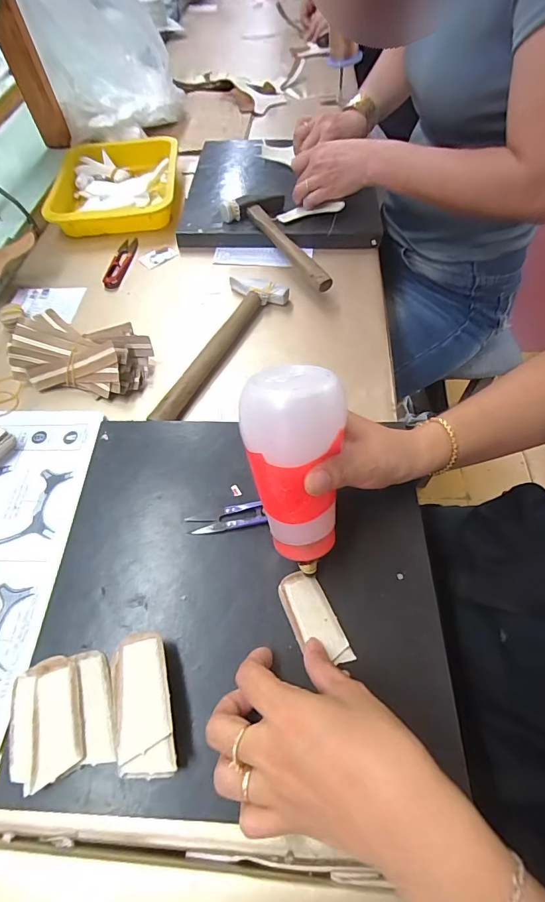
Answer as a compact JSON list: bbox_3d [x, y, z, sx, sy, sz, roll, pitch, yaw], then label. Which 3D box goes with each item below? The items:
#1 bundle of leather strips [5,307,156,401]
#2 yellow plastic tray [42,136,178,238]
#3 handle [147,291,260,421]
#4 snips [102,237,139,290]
[{"bbox_3d":[-0.213,-0.111,0.458,0.150,0.055,0.078,7,58,6],"label":"bundle of leather strips"},{"bbox_3d":[-0.259,-0.458,0.677,0.190,0.043,0.273,-5,58,-1],"label":"yellow plastic tray"},{"bbox_3d":[-0.070,-0.111,0.470,0.022,0.020,0.215,24,61,16],"label":"handle"},{"bbox_3d":[-0.223,-0.281,0.588,0.031,0.011,0.123,2,58,3],"label":"snips"}]

